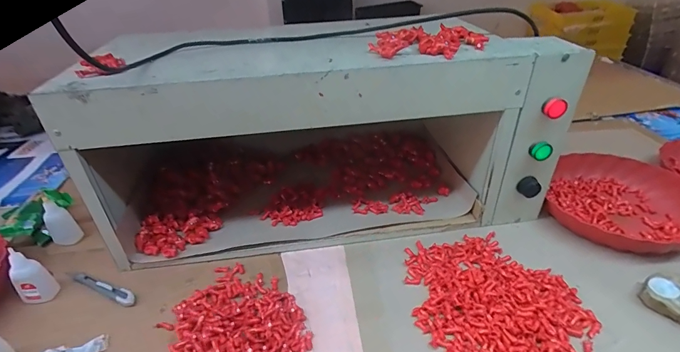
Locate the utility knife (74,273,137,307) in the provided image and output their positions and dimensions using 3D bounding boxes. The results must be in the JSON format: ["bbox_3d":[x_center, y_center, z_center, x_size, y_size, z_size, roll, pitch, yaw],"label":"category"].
[{"bbox_3d":[-0.335,0.158,0.521,0.112,0.018,0.016,15,39,21],"label":"utility knife"}]

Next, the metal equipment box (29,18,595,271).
[{"bbox_3d":[-0.026,-0.101,0.623,0.659,0.279,0.316,-5,34,-5],"label":"metal equipment box"}]

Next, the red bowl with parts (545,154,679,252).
[{"bbox_3d":[0.476,0.038,0.617,0.217,0.048,0.229,20,40,29],"label":"red bowl with parts"}]

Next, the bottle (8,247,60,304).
[{"bbox_3d":[-0.425,0.137,0.503,0.019,0.086,0.039,-2,26,45],"label":"bottle"}]

